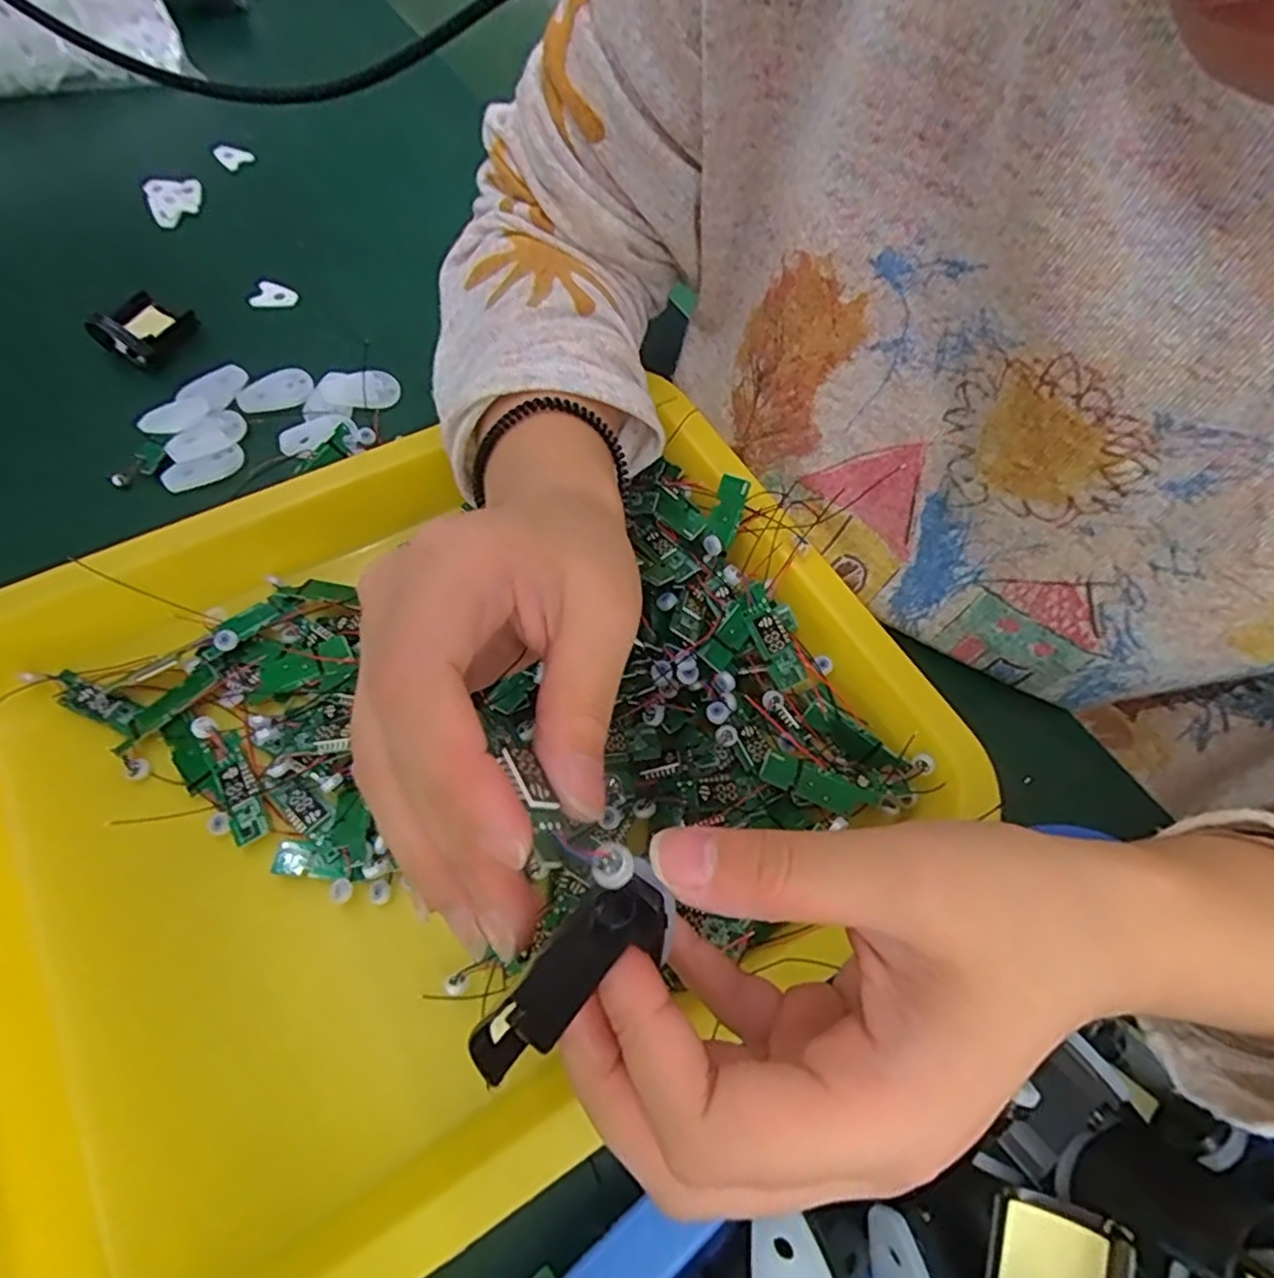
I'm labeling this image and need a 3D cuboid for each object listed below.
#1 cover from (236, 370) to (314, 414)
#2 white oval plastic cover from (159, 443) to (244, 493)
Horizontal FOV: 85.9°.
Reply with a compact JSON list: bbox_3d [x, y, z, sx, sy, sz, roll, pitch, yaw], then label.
[{"bbox_3d":[-0.180,-0.122,0.341,0.036,0.006,0.019,-19,66,-12],"label":"cover"},{"bbox_3d":[-0.201,-0.078,0.319,0.036,0.006,0.014,-23,66,-14],"label":"white oval plastic cover"}]

